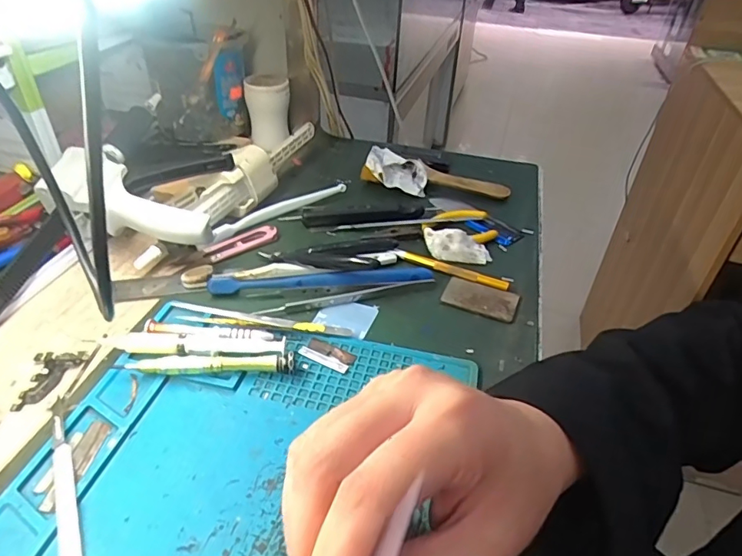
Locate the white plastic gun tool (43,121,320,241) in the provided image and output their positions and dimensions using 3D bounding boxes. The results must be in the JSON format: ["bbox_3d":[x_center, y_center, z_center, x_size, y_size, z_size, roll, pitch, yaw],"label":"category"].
[{"bbox_3d":[-0.166,-0.132,0.533,0.145,0.068,0.301,13,39,10],"label":"white plastic gun tool"}]

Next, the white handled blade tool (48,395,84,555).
[{"bbox_3d":[-0.168,0.115,0.277,0.012,0.006,0.139,-17,44,-25],"label":"white handled blade tool"}]

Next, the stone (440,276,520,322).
[{"bbox_3d":[0.093,0.016,0.429,0.060,0.004,0.036,19,41,17],"label":"stone"}]

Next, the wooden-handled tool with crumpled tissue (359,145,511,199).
[{"bbox_3d":[0.073,-0.116,0.570,0.161,0.020,0.066,12,39,9],"label":"wooden-handled tool with crumpled tissue"}]

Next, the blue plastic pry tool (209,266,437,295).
[{"bbox_3d":[-0.040,0.001,0.426,0.185,0.015,0.017,0,39,-7],"label":"blue plastic pry tool"}]

